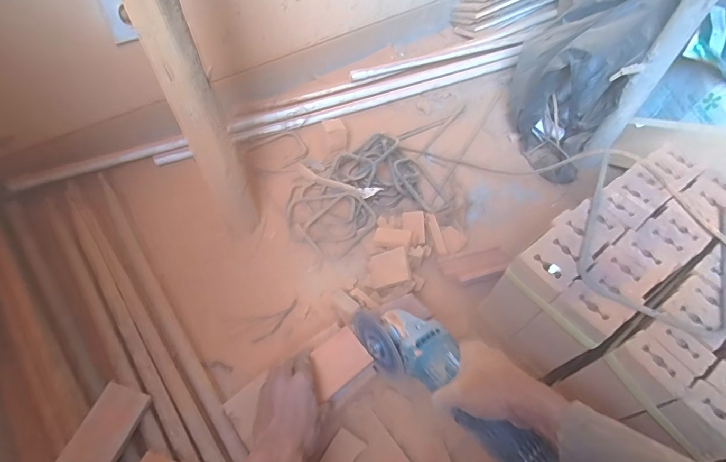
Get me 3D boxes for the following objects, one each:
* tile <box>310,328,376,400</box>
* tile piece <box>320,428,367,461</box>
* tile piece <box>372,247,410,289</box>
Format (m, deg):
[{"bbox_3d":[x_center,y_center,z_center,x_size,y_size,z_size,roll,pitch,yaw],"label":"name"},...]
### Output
[{"bbox_3d":[-0.034,0.179,0.561,0.084,0.006,0.062,-31,79,-30],"label":"tile"},{"bbox_3d":[-0.028,0.304,0.555,0.042,0.013,0.062,27,59,14],"label":"tile piece"},{"bbox_3d":[0.044,0.062,0.689,0.066,0.007,0.056,-17,77,19],"label":"tile piece"}]

